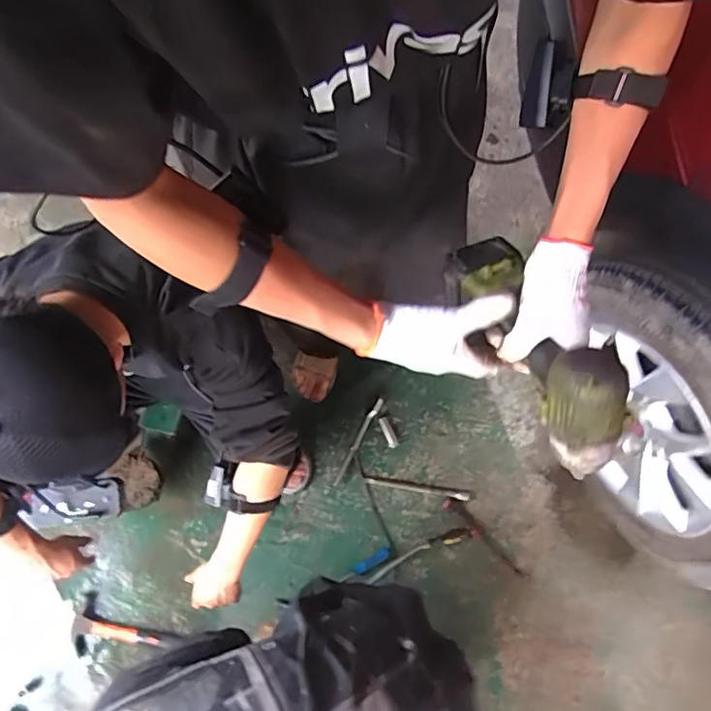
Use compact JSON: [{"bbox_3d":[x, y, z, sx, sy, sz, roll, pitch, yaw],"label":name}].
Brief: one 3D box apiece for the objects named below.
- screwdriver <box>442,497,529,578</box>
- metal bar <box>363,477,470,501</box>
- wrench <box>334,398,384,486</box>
[{"bbox_3d":[0.298,0.412,1.258,0.234,0.028,0.039,40,80,9],"label":"screwdriver"},{"bbox_3d":[0.144,0.309,1.283,0.245,0.016,0.020,9,77,2],"label":"metal bar"},{"bbox_3d":[0.006,0.200,1.292,0.018,0.014,0.225,28,78,6],"label":"wrench"}]

